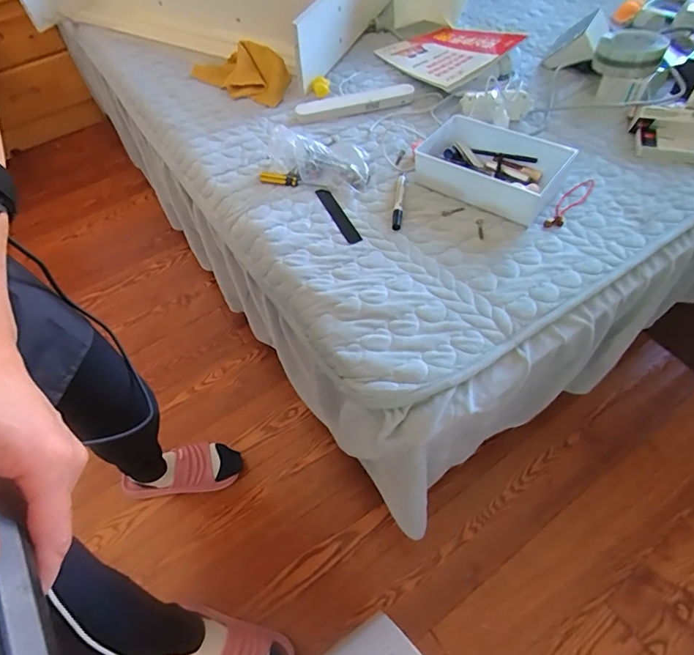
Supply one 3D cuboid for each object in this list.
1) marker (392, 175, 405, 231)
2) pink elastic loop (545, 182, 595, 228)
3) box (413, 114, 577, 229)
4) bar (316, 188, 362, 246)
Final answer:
[{"bbox_3d":[0.087,-0.210,0.709,0.014,0.015,0.124,5,59,6],"label":"marker"},{"bbox_3d":[0.361,-0.203,0.682,0.034,0.009,0.141,33,66,21],"label":"pink elastic loop"},{"bbox_3d":[0.236,-0.273,0.711,0.222,0.060,0.147,32,65,21],"label":"box"},{"bbox_3d":[-0.014,-0.188,0.714,0.024,0.007,0.151,-20,53,-12],"label":"bar"}]

